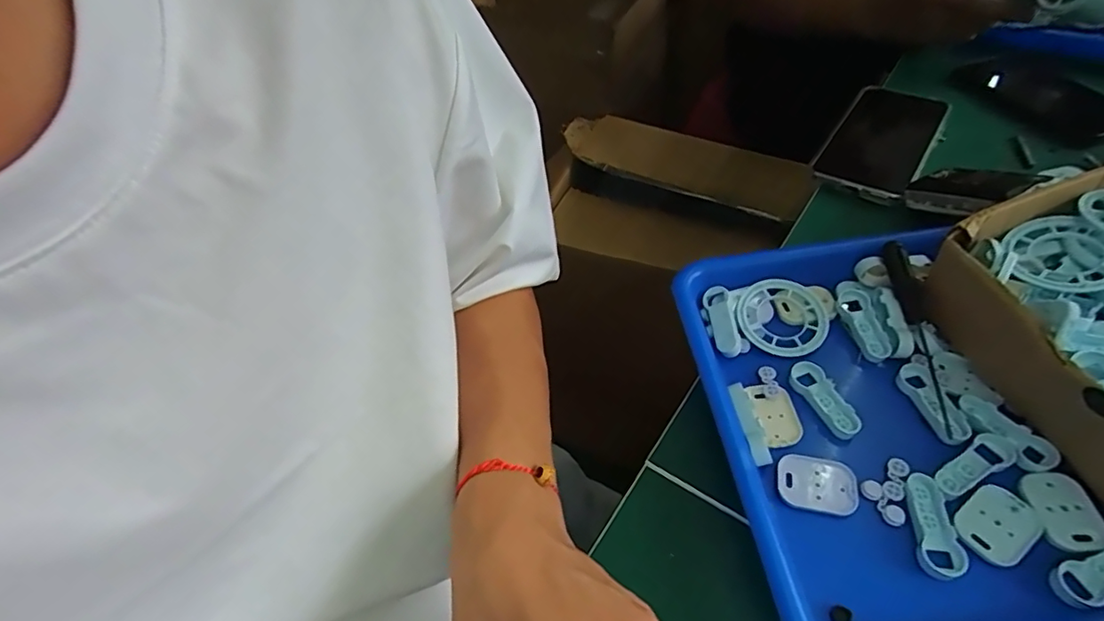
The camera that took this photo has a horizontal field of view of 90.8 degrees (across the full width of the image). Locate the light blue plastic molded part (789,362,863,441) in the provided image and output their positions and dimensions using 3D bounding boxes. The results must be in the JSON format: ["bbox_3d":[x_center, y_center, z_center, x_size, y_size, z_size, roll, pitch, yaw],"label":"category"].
[{"bbox_3d":[0.163,0.052,0.327,0.019,0.006,0.050,-20,50,-11],"label":"light blue plastic molded part"}]

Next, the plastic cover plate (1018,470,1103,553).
[{"bbox_3d":[0.257,0.100,0.273,0.028,0.006,0.039,-8,48,0],"label":"plastic cover plate"}]

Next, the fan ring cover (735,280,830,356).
[{"bbox_3d":[0.155,0.004,0.363,0.059,0.013,0.053,8,50,14],"label":"fan ring cover"}]

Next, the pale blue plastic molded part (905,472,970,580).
[{"bbox_3d":[0.194,0.109,0.276,0.020,0.009,0.049,5,50,11],"label":"pale blue plastic molded part"}]

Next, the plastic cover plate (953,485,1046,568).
[{"bbox_3d":[0.224,0.108,0.274,0.039,0.008,0.030,-32,53,-20],"label":"plastic cover plate"}]

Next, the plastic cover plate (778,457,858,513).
[{"bbox_3d":[0.145,0.095,0.298,0.041,0.005,0.029,5,50,11],"label":"plastic cover plate"}]

